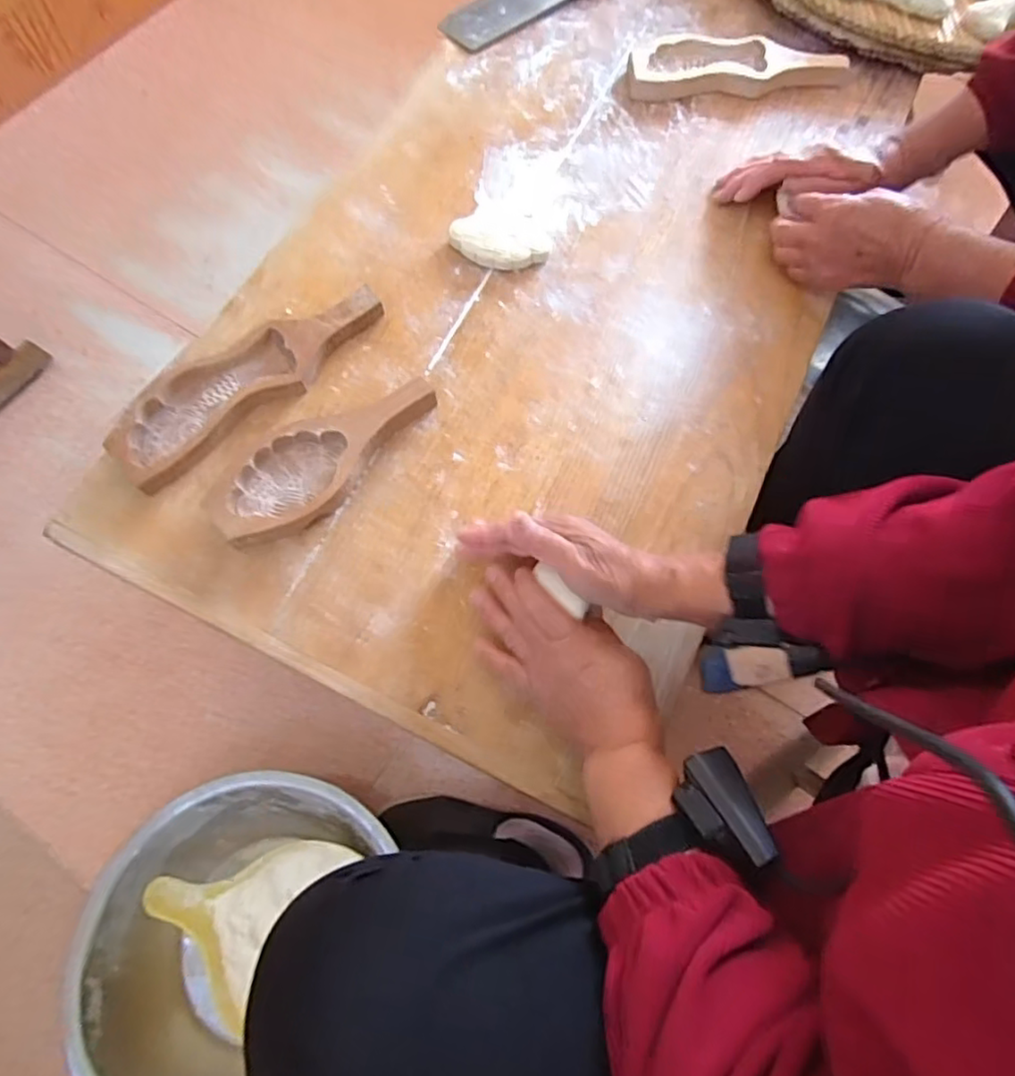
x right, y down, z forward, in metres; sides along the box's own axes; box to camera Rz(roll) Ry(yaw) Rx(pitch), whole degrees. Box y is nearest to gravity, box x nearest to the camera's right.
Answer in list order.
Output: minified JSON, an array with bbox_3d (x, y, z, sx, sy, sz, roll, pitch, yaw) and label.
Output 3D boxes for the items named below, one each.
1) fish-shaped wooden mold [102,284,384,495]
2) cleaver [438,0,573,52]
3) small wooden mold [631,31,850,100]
[{"bbox_3d":[-0.232,-0.148,0.569,0.264,0.030,0.075,-40,75,-14],"label":"fish-shaped wooden mold"},{"bbox_3d":[0.037,-0.679,0.775,0.266,0.025,0.086,-34,74,-12],"label":"cleaver"},{"bbox_3d":[0.262,-0.543,0.722,0.245,0.022,0.082,0,70,-1],"label":"small wooden mold"}]

